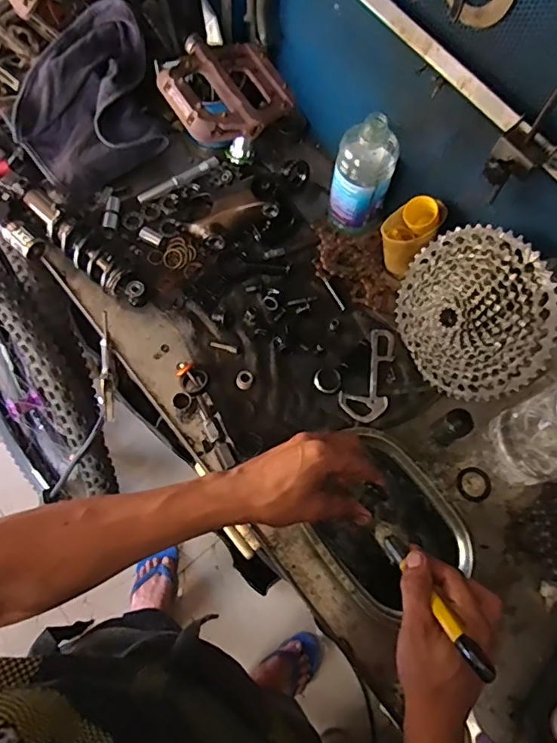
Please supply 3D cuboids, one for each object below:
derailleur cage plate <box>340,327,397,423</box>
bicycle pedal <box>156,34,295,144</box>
[{"bbox_3d":[0.122,0.005,0.650,0.057,0.009,0.124,24,70,7],"label":"derailleur cage plate"},{"bbox_3d":[-0.050,-0.260,0.465,0.107,0.029,0.104,-31,74,-13],"label":"bicycle pedal"}]

